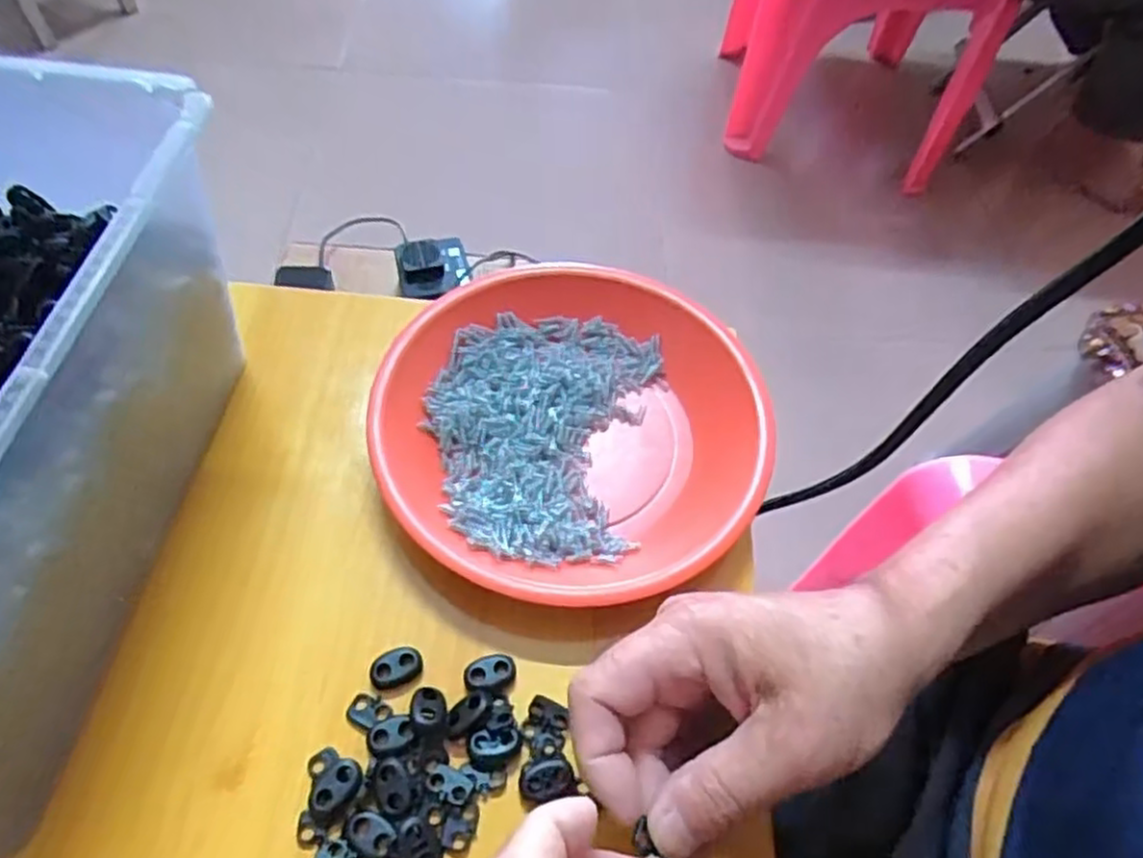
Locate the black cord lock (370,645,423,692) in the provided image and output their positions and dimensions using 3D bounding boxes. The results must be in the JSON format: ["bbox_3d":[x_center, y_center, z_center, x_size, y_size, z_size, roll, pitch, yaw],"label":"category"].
[{"bbox_3d":[-0.074,0.101,0.309,0.021,0.005,0.016,-17,60,-14],"label":"black cord lock"}]

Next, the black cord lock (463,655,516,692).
[{"bbox_3d":[-0.035,0.104,0.310,0.021,0.007,0.015,-10,58,-11],"label":"black cord lock"}]

